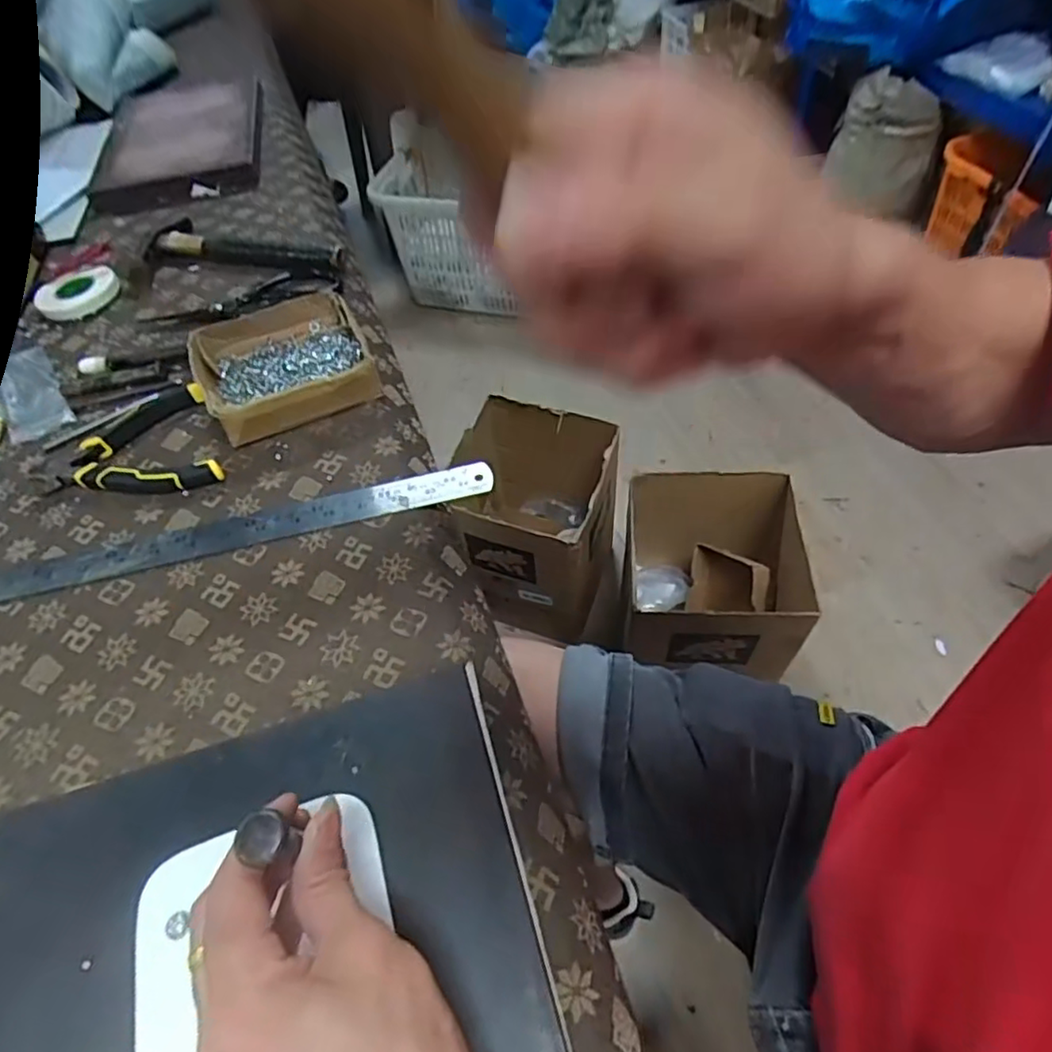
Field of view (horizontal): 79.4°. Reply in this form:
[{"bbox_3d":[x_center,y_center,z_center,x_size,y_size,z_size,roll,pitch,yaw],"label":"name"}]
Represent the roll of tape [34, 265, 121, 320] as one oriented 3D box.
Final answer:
[{"bbox_3d":[-0.463,-0.241,0.658,0.078,0.018,0.078,-2,53,3],"label":"roll of tape"}]

